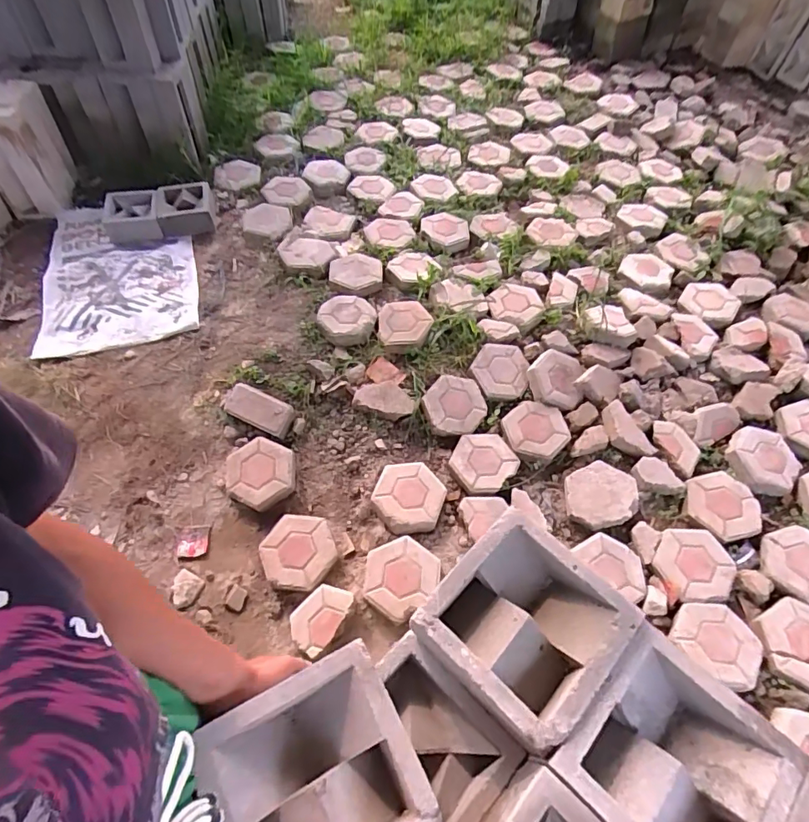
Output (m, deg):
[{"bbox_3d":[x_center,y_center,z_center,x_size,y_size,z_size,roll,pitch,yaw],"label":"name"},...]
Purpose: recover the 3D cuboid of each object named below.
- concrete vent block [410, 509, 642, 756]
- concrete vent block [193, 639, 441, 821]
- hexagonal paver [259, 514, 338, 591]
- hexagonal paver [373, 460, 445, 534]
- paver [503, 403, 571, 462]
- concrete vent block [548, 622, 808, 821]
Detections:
[{"bbox_3d":[0.143,0.255,0.598,0.195,0.062,0.199,39,64,21],"label":"concrete vent block"},{"bbox_3d":[-0.087,0.379,0.509,0.191,0.093,0.190,-25,62,-15],"label":"concrete vent block"},{"bbox_3d":[-0.296,0.388,1.386,0.203,0.055,0.210,33,64,18],"label":"hexagonal paver"},{"bbox_3d":[0.014,0.252,1.459,0.195,0.061,0.217,16,60,9],"label":"hexagonal paver"},{"bbox_3d":[0.424,0.067,1.621,0.193,0.053,0.197,-20,61,-12],"label":"paver"},{"bbox_3d":[0.286,0.378,0.536,0.193,0.066,0.189,39,64,21],"label":"concrete vent block"}]

